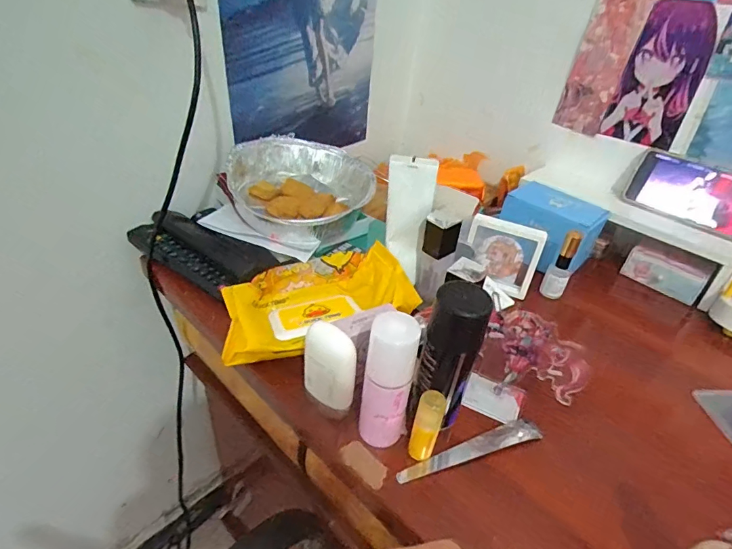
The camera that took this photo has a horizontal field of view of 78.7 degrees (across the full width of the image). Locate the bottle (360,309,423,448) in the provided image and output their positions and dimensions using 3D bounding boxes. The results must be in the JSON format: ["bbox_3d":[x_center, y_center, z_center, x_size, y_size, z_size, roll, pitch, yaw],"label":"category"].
[{"bbox_3d":[0.017,0.090,0.357,0.036,0.126,0.035,10,36,4],"label":"bottle"}]

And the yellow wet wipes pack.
[{"bbox_3d":[-0.055,0.023,0.482,0.196,0.050,0.115,-10,39,-22],"label":"yellow wet wipes pack"}]

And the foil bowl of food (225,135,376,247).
[{"bbox_3d":[-0.081,-0.111,0.585,0.166,0.064,0.193,-6,38,-17],"label":"foil bowl of food"}]

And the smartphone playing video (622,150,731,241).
[{"bbox_3d":[0.449,-0.107,0.603,0.166,0.079,0.010,31,23,30],"label":"smartphone playing video"}]

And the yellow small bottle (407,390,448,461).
[{"bbox_3d":[0.051,0.122,0.367,0.021,0.068,0.027,17,37,13],"label":"yellow small bottle"}]

